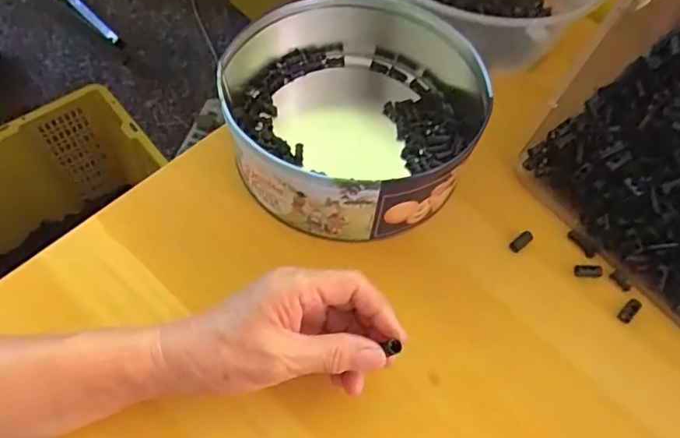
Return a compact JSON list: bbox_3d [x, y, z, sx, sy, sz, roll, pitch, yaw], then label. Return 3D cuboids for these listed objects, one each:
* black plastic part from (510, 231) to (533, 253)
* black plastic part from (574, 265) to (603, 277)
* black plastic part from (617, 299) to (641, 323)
[{"bbox_3d":[0.144,0.018,0.425,0.021,0.004,0.010,-34,68,-20],"label":"black plastic part"},{"bbox_3d":[0.189,0.039,0.405,0.021,0.006,0.009,2,61,-3],"label":"black plastic part"},{"bbox_3d":[0.212,0.067,0.392,0.009,0.004,0.020,41,81,18],"label":"black plastic part"}]

